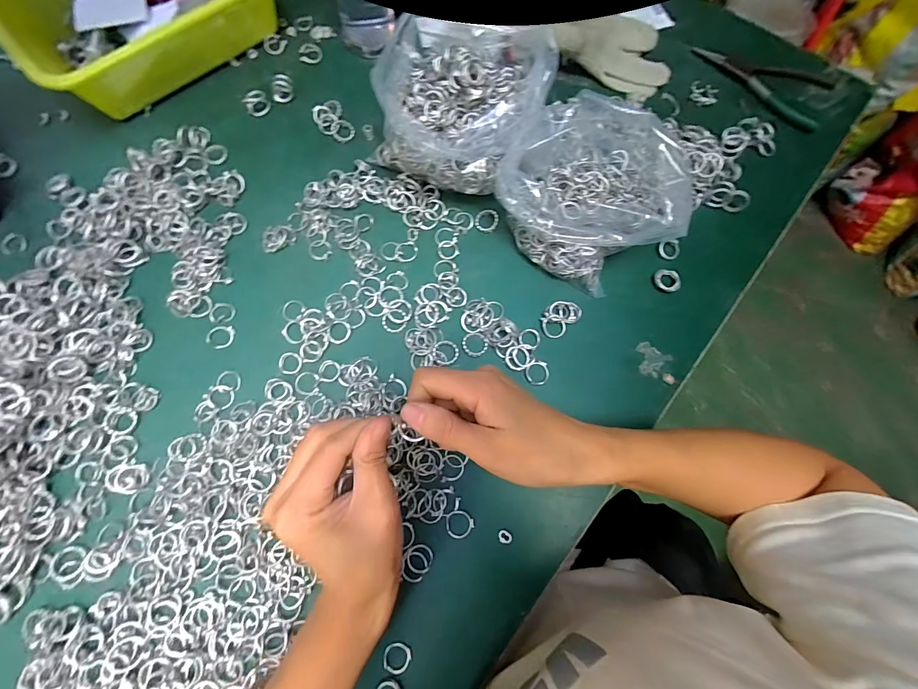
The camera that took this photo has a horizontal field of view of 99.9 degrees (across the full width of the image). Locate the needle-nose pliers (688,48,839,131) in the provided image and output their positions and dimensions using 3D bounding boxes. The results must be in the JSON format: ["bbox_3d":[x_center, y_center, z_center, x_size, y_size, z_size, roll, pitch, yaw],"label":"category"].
[{"bbox_3d":[0.366,-0.324,0.458,0.163,0.007,0.080,43,78,9],"label":"needle-nose pliers"}]

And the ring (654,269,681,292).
[{"bbox_3d":[0.208,-0.064,0.384,0.025,0.007,0.025,0,75,-1],"label":"ring"}]

